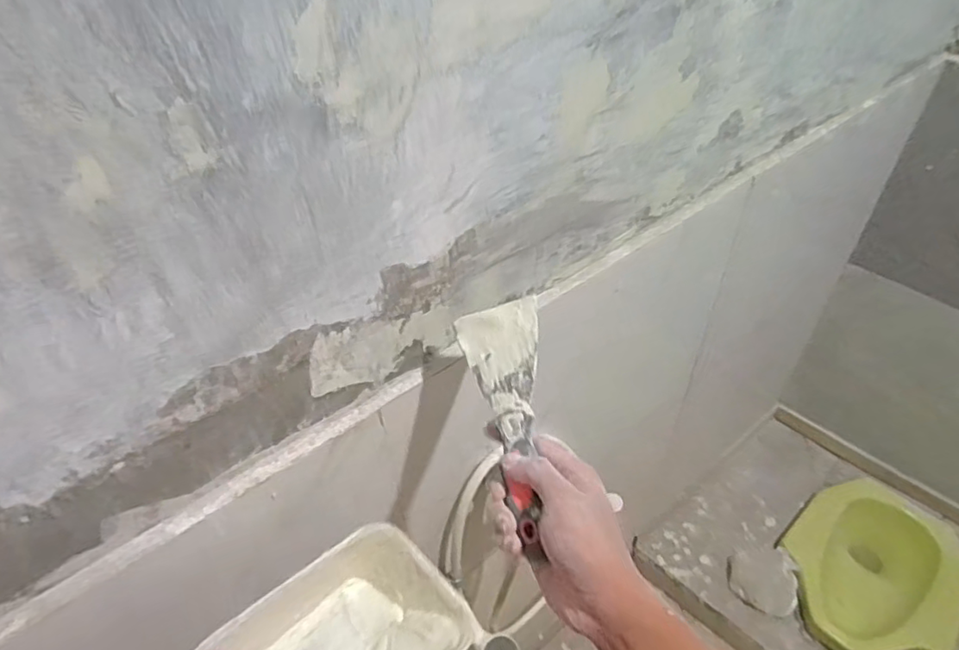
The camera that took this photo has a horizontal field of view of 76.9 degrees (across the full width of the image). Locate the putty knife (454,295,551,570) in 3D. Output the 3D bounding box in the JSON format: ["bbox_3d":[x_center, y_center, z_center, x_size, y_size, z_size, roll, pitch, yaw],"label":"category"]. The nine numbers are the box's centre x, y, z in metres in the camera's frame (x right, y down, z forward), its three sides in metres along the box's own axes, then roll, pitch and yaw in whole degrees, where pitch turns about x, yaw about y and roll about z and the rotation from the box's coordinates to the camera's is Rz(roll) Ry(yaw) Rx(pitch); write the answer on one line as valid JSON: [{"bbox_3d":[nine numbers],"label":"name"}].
[{"bbox_3d":[0.025,0.068,0.471,0.062,0.029,0.183,-6,64,-4],"label":"putty knife"}]

